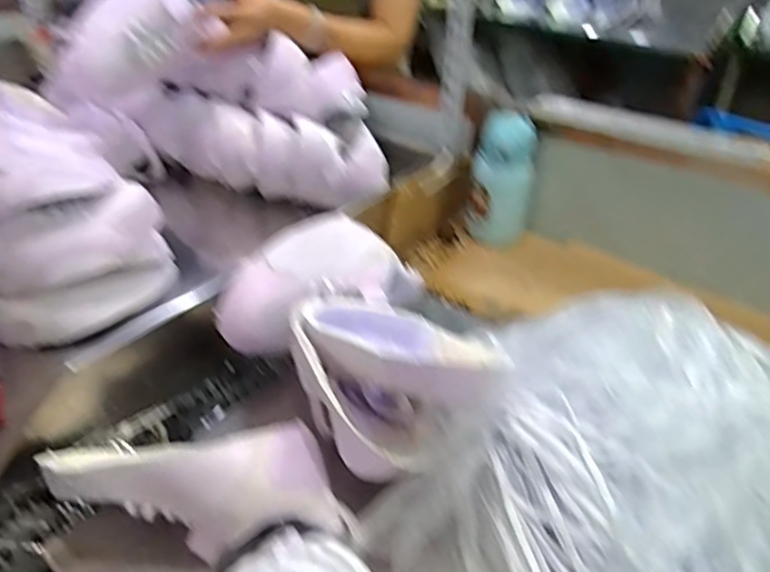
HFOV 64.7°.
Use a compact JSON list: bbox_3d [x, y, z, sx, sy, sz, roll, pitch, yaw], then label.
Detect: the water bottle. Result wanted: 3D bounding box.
[{"bbox_3d":[0.163,-0.148,0.842,0.077,0.177,0.061,9,35,11],"label":"water bottle"}]

